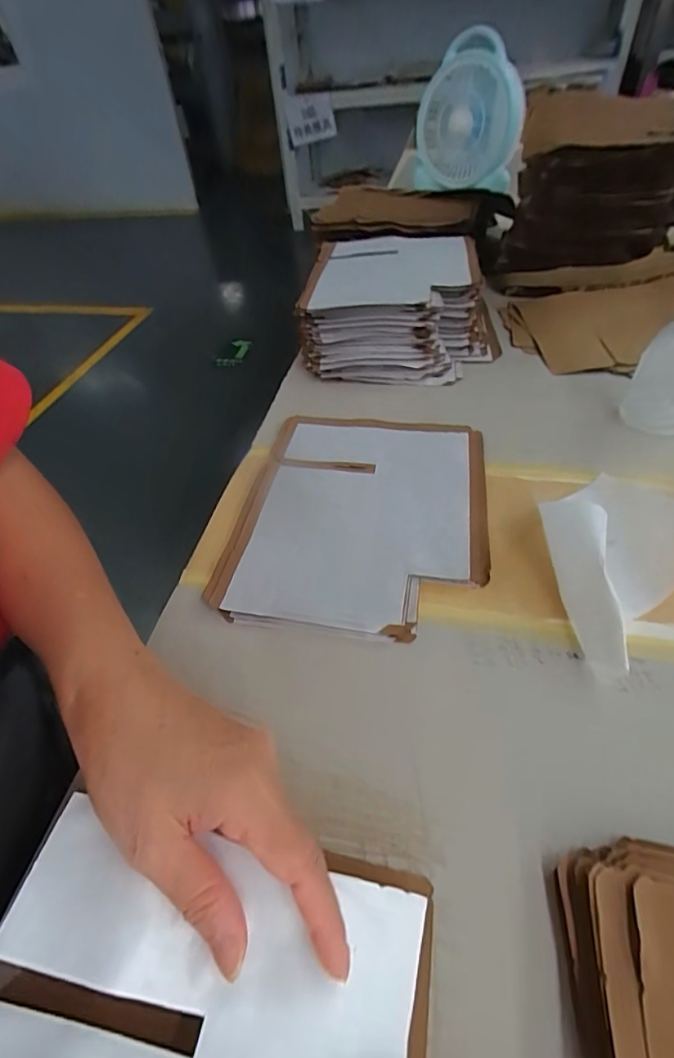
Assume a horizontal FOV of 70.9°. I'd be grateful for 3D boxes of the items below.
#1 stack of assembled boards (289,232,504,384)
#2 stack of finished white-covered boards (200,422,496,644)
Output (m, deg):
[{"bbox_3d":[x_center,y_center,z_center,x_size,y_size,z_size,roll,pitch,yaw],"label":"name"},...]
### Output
[{"bbox_3d":[0.085,-0.296,0.617,0.233,0.082,0.253,2,48,6],"label":"stack of assembled boards"},{"bbox_3d":[0.025,-0.019,0.418,0.207,0.014,0.251,6,49,9],"label":"stack of finished white-covered boards"}]

